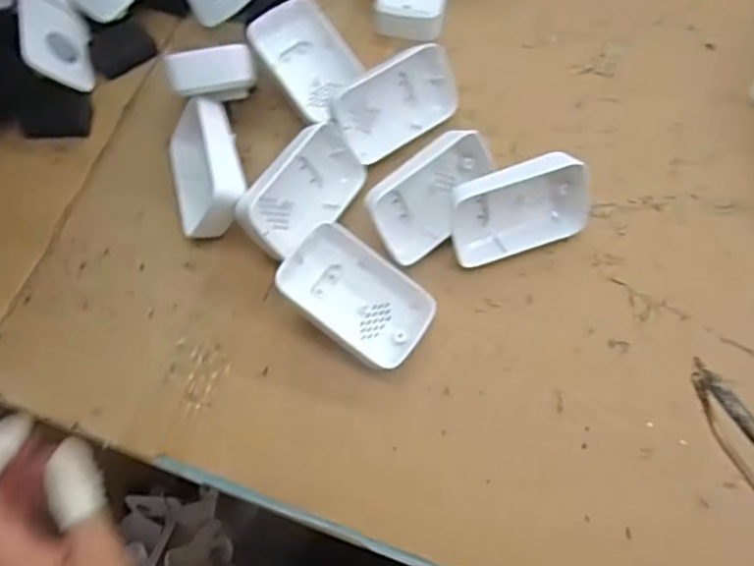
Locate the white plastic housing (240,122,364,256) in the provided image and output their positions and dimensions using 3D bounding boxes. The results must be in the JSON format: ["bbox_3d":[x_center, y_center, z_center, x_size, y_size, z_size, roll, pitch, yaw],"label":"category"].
[{"bbox_3d":[-0.053,-0.064,0.464,0.024,0.059,0.095,12,59,51],"label":"white plastic housing"}]

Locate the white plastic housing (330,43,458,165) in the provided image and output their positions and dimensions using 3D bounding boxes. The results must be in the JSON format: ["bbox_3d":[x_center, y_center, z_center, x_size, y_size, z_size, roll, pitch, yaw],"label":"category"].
[{"bbox_3d":[0.013,-0.135,0.494,0.098,0.029,0.058,-35,108,-14],"label":"white plastic housing"}]

